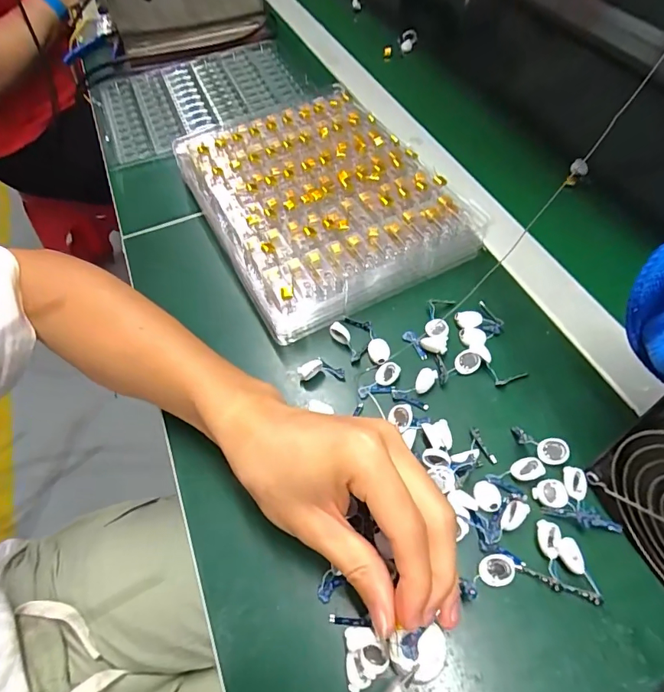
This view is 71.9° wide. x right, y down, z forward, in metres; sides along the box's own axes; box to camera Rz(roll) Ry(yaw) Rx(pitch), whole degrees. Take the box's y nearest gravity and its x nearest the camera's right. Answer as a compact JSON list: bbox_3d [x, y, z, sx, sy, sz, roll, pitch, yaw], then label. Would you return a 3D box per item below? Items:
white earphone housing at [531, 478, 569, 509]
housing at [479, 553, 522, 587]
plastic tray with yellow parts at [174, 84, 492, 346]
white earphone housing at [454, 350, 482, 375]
[{"bbox_3d":[0.131,0.089,0.276,0.020,0.005,0.016,-6,56,0],"label":"white earphone housing"},{"bbox_3d":[0.094,0.124,0.254,0.023,0.005,0.015,-8,56,-1],"label":"housing"},{"bbox_3d":[-0.018,-0.146,0.423,0.194,0.035,0.270,-25,58,-12],"label":"plastic tray with yellow parts"},{"bbox_3d":[0.098,0.012,0.330,0.016,0.010,0.017,-2,56,3],"label":"white earphone housing"}]

